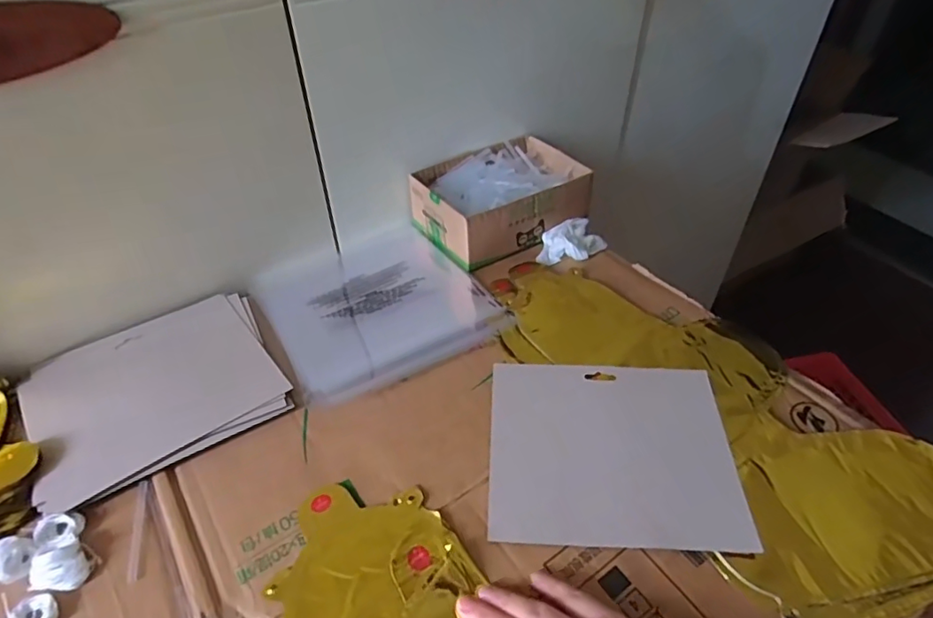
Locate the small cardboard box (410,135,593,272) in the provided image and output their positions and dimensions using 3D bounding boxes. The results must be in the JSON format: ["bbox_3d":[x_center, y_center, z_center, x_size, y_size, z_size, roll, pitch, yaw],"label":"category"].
[{"bbox_3d":[0.040,-0.136,0.683,0.186,0.066,0.130,-23,48,-22],"label":"small cardboard box"}]

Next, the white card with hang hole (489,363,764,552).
[{"bbox_3d":[0.118,0.111,0.455,0.191,0.009,0.157,1,47,4],"label":"white card with hang hole"}]

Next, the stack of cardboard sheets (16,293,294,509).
[{"bbox_3d":[-0.277,0.068,0.500,0.197,0.012,0.171,-24,48,-23],"label":"stack of cardboard sheets"}]

